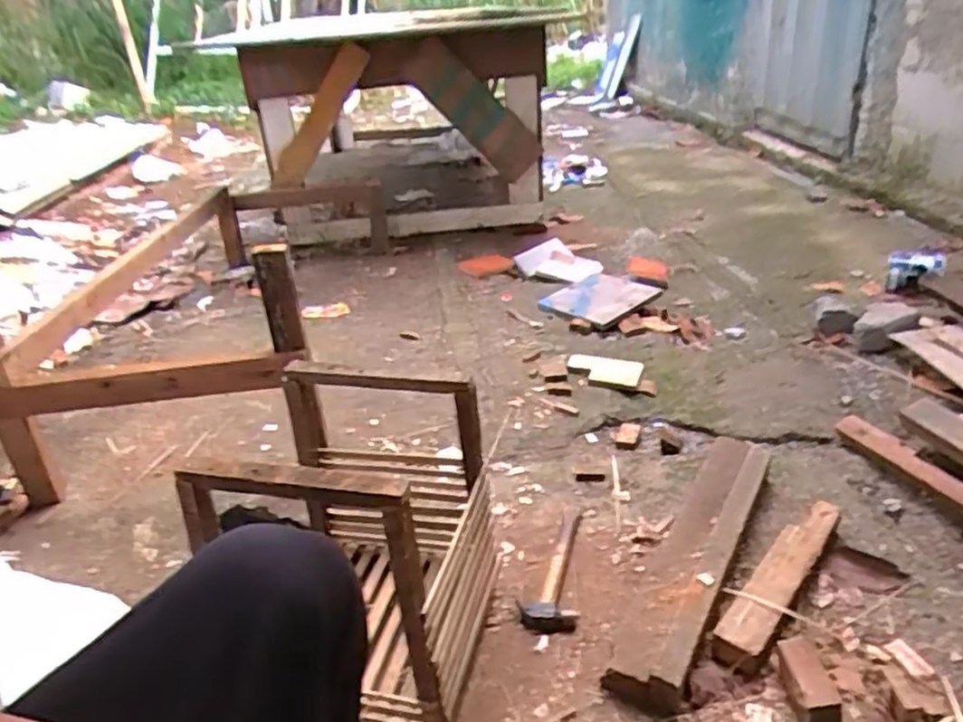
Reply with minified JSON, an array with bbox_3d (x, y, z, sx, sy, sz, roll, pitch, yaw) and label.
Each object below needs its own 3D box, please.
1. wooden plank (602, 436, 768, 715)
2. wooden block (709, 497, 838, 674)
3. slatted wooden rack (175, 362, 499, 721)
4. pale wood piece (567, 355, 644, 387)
[{"bbox_3d":[0.340,0.281,1.095,0.118,0.052,0.598,-12,20,38],"label":"wooden plank"},{"bbox_3d":[0.429,0.315,1.024,0.074,0.054,0.353,17,36,37],"label":"wooden block"},{"bbox_3d":[-0.147,0.227,0.925,0.267,0.380,0.291,2,30,17],"label":"slatted wooden rack"},{"bbox_3d":[0.285,0.021,1.653,0.176,0.024,0.103,6,31,24],"label":"pale wood piece"}]

